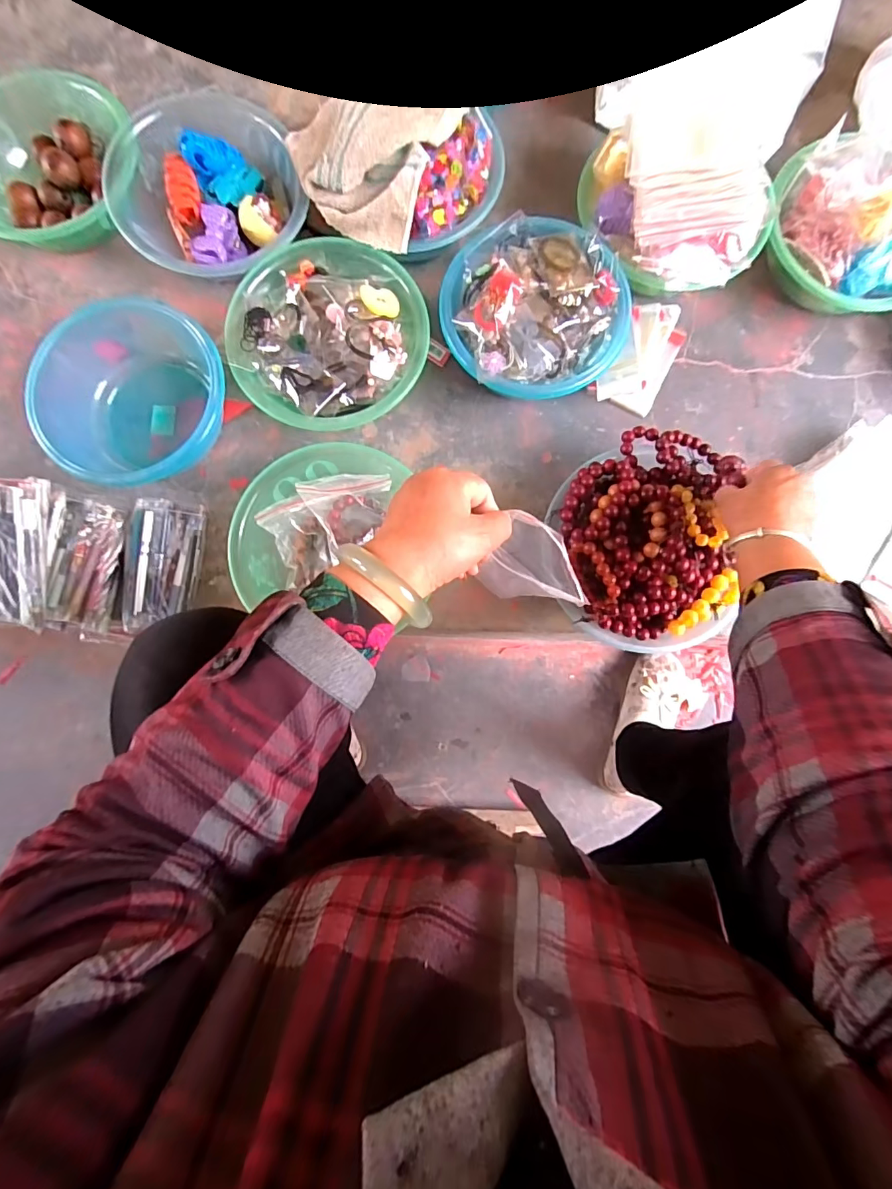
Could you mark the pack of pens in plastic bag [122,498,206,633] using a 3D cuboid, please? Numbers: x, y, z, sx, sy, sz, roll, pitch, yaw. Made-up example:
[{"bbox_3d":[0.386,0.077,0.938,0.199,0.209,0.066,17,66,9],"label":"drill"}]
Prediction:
[{"bbox_3d":[-0.344,-0.035,0.574,0.081,0.018,0.154,4,92,-22],"label":"pack of pens in plastic bag"}]

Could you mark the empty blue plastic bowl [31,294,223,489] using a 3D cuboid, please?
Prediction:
[{"bbox_3d":[-0.378,-0.237,0.572,0.207,0.085,0.208,0,84,-1],"label":"empty blue plastic bowl"}]

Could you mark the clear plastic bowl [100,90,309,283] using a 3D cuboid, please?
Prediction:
[{"bbox_3d":[-0.304,-0.525,0.614,0.219,0.090,0.224,0,84,-1],"label":"clear plastic bowl"}]

